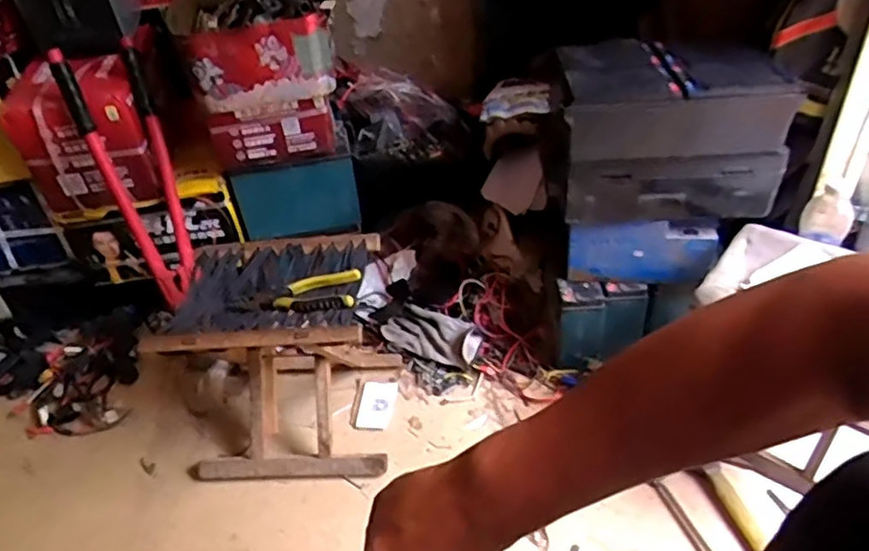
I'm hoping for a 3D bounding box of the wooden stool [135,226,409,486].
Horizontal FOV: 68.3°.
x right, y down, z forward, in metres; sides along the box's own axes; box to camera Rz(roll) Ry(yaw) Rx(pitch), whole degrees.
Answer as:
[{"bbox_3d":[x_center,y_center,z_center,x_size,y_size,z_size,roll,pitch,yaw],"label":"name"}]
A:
[{"bbox_3d":[-0.241,0.125,1.035,0.309,0.307,0.258,-4,39,2],"label":"wooden stool"}]

